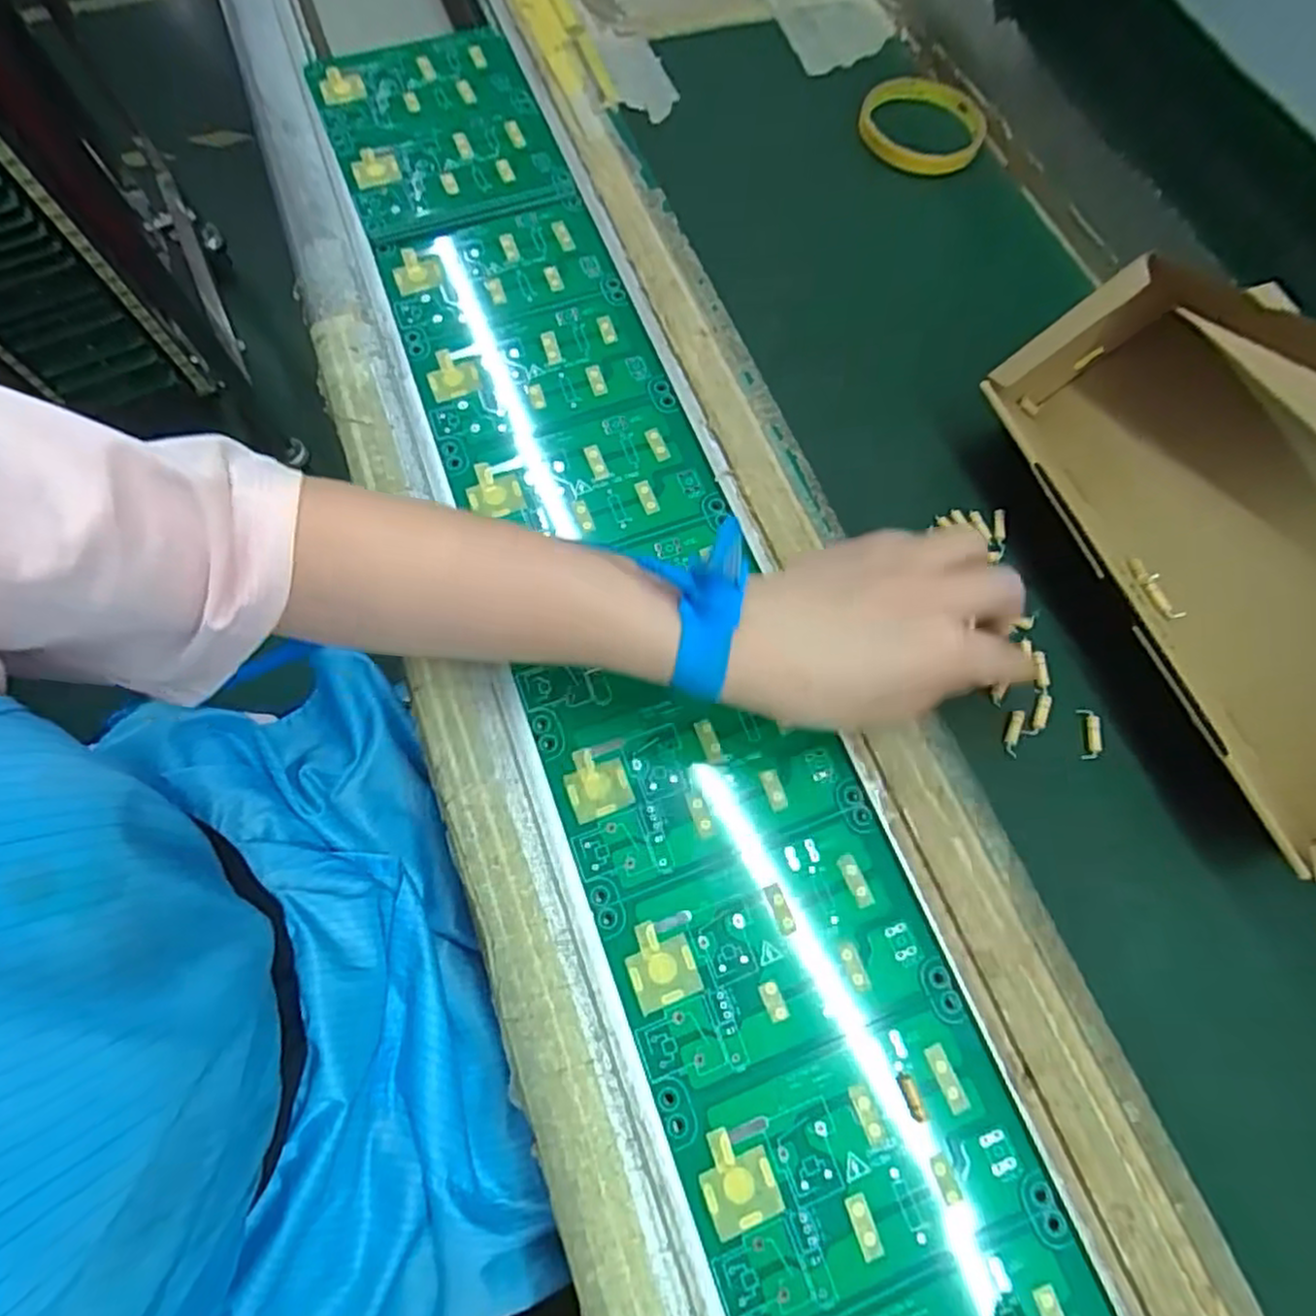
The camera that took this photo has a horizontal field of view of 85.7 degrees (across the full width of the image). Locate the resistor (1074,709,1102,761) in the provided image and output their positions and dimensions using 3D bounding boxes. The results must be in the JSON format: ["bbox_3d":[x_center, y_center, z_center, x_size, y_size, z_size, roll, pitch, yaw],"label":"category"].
[{"bbox_3d":[0.205,0.036,0.336,0.010,0.006,0.024,8,70,2],"label":"resistor"}]

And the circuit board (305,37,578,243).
[{"bbox_3d":[-0.150,-0.359,0.481,0.138,0.012,0.185,-18,71,-8],"label":"circuit board"}]

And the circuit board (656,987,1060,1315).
[{"bbox_3d":[0.079,0.202,0.285,0.138,0.004,0.083,-19,71,-8],"label":"circuit board"}]

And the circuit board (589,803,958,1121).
[{"bbox_3d":[0.049,0.129,0.312,0.137,0.004,0.084,-19,71,-8],"label":"circuit board"}]

